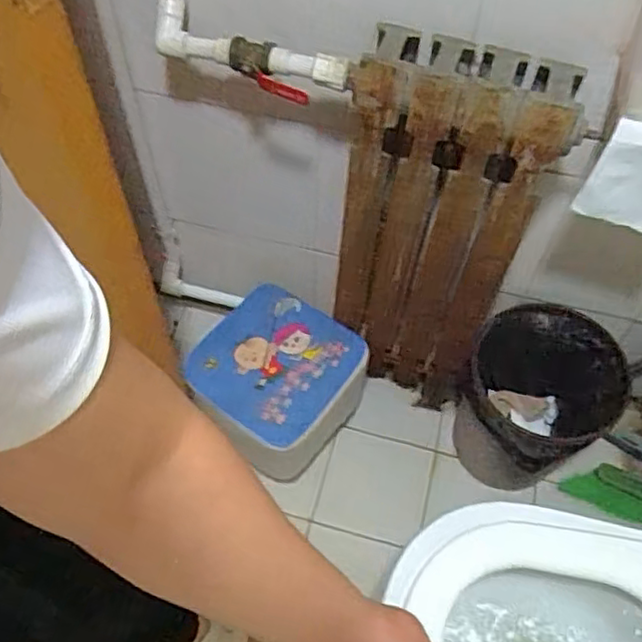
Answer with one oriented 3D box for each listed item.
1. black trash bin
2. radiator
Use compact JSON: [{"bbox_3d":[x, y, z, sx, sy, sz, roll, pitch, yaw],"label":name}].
[{"bbox_3d":[0.360,0.157,1.185,0.264,0.291,0.248,-36,64,-22],"label":"black trash bin"},{"bbox_3d":[0.160,-0.090,1.032,0.260,0.707,0.094,15,57,9],"label":"radiator"}]

